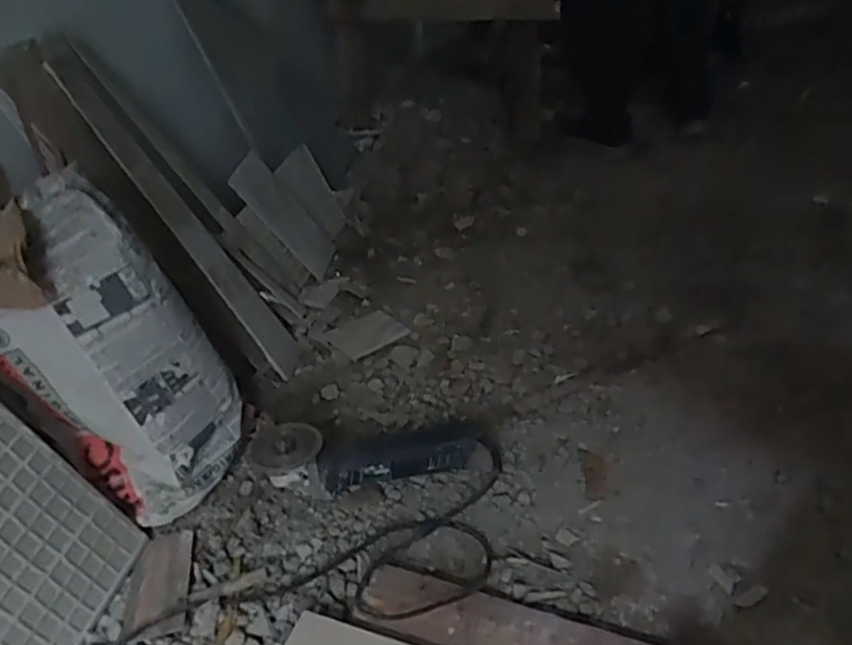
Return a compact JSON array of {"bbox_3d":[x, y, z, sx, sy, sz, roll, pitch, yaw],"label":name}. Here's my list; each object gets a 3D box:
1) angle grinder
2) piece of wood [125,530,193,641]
[{"bbox_3d":[-0.071,0.178,0.928,0.316,0.097,0.074,-6,31,-5],"label":"angle grinder"},{"bbox_3d":[-0.336,0.328,0.841,0.076,0.005,0.143,-9,31,-9],"label":"piece of wood"}]

